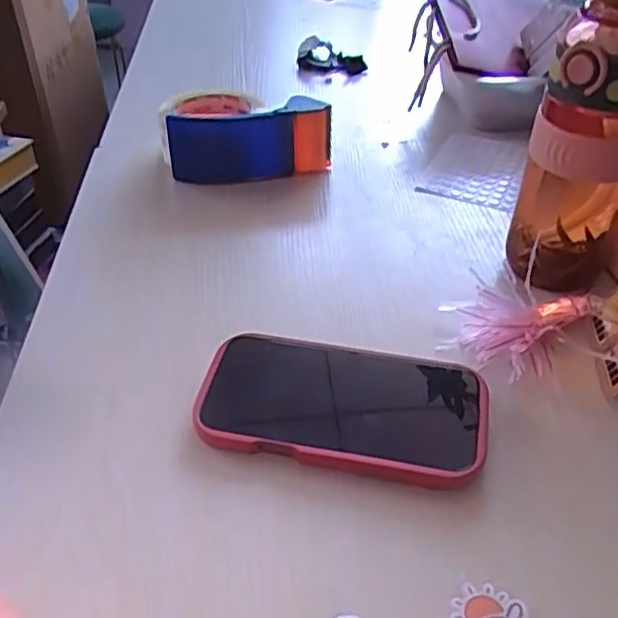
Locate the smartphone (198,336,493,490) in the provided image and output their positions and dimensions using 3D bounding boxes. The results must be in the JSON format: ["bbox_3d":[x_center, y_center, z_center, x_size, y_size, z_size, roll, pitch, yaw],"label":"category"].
[{"bbox_3d":[0.018,0.057,0.389,0.164,0.019,0.083,7,41,7],"label":"smartphone"}]

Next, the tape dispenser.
[{"bbox_3d":[-0.058,-0.164,0.613,0.154,0.075,0.075,3,40,3],"label":"tape dispenser"}]

